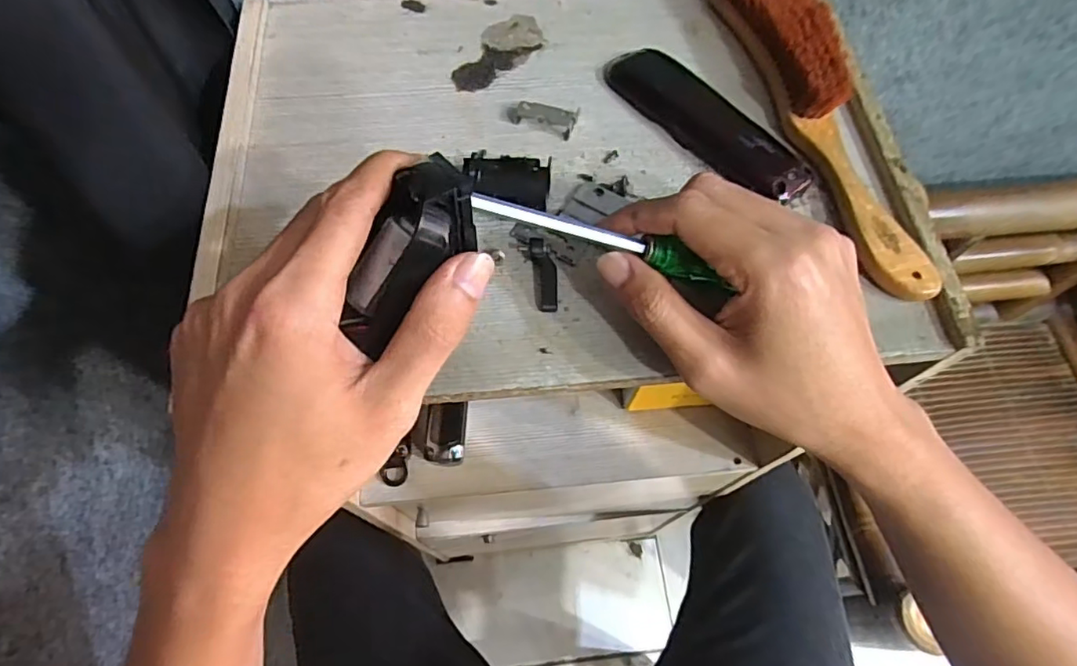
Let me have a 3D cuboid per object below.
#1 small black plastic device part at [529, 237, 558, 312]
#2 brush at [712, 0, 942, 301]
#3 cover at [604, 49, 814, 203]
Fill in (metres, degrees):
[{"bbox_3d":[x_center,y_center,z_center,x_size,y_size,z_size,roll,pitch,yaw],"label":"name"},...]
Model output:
[{"bbox_3d":[0.004,-0.031,0.311,0.013,0.008,0.042,-8,76,-4],"label":"small black plastic device part"},{"bbox_3d":[0.167,-0.139,0.339,0.039,0.037,0.253,-13,64,-7],"label":"brush"},{"bbox_3d":[0.100,-0.130,0.348,0.037,0.014,0.142,-40,70,-18],"label":"cover"}]

